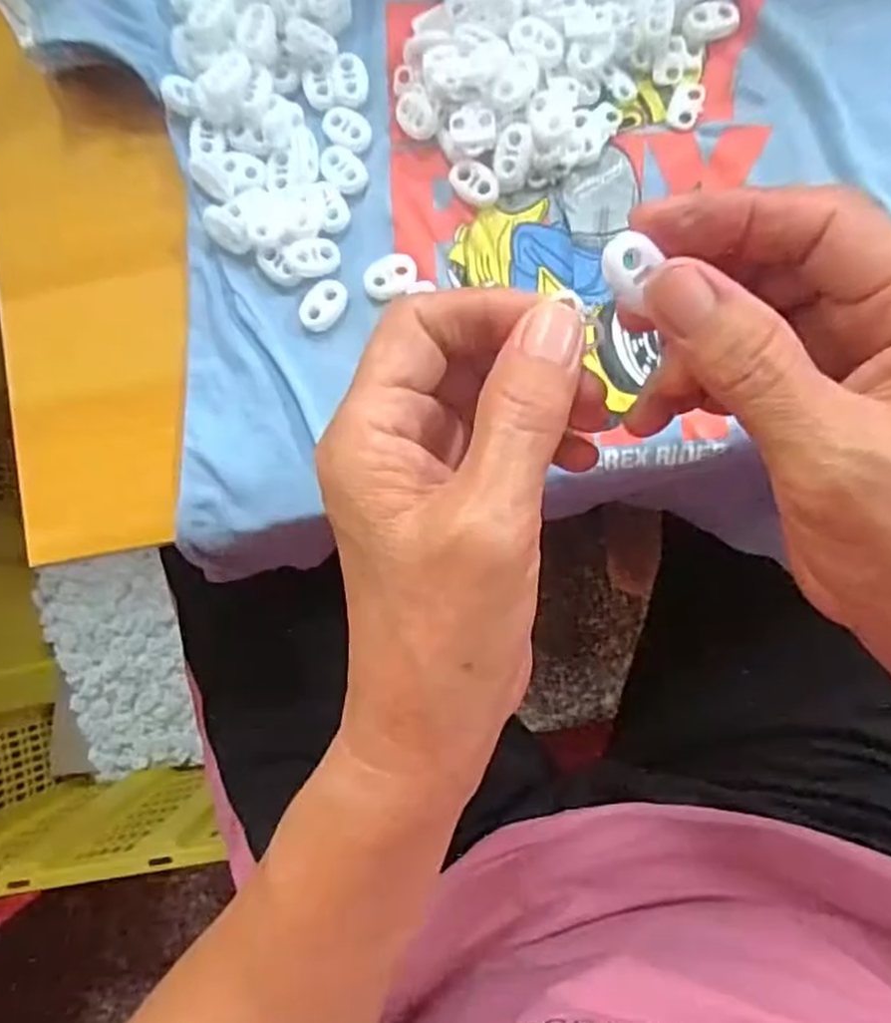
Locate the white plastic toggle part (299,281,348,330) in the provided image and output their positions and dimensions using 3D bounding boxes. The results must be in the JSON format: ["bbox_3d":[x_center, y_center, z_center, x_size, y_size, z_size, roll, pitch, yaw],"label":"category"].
[{"bbox_3d":[-0.051,-0.086,0.314,0.015,0.005,0.022,34,90,7],"label":"white plastic toggle part"}]

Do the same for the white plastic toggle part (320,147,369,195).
[{"bbox_3d":[-0.043,-0.145,0.317,0.016,0.004,0.023,-42,83,1],"label":"white plastic toggle part"}]

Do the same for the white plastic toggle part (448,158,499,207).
[{"bbox_3d":[0.012,-0.136,0.311,0.022,0.004,0.015,27,106,2],"label":"white plastic toggle part"}]

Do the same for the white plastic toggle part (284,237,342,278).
[{"bbox_3d":[-0.055,-0.106,0.314,0.022,0.008,0.014,-13,85,4],"label":"white plastic toggle part"}]

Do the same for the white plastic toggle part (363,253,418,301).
[{"bbox_3d":[-0.023,-0.098,0.312,0.022,0.004,0.017,-34,84,2],"label":"white plastic toggle part"}]

